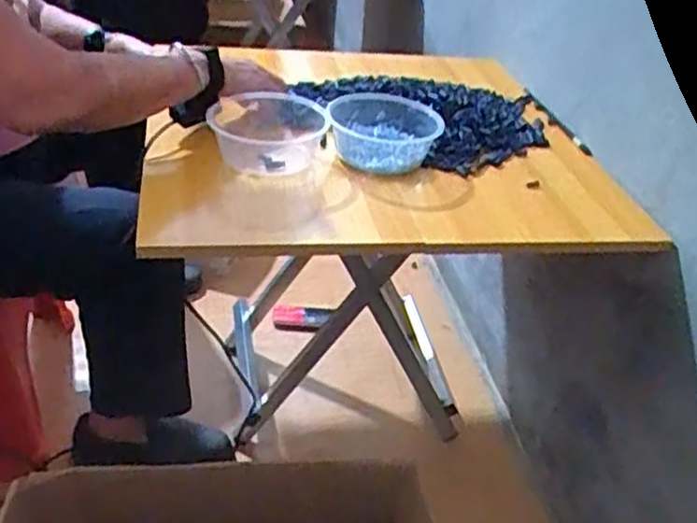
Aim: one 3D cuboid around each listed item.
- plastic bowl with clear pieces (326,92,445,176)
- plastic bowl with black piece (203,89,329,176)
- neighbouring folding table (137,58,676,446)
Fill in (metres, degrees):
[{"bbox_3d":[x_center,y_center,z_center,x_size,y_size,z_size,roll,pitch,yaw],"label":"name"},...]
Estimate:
[{"bbox_3d":[0.049,-0.163,0.950,0.150,0.059,0.139,3,35,-6],"label":"plastic bowl with clear pieces"},{"bbox_3d":[-0.096,-0.167,0.930,0.139,0.063,0.162,-3,36,-14],"label":"plastic bowl with black piece"},{"bbox_3d":[0.014,0.026,1.121,0.588,0.492,0.650,-1,36,-12],"label":"neighbouring folding table"}]

